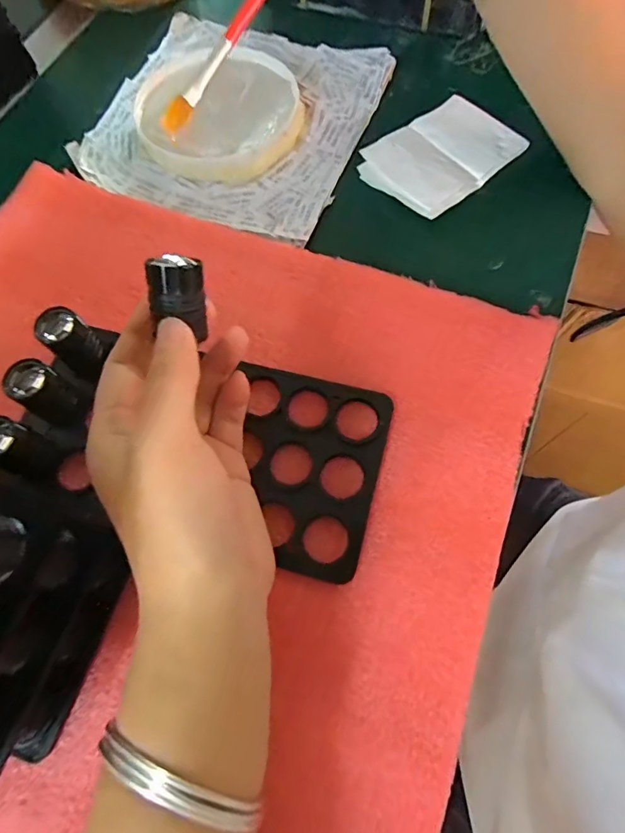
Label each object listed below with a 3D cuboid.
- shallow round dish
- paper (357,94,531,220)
[{"bbox_3d":[-0.068,-0.226,0.334,0.115,0.015,0.112,0,69,1],"label":"shallow round dish"},{"bbox_3d":[0.091,-0.183,0.319,0.101,0.008,0.071,-39,73,-13],"label":"paper"}]

